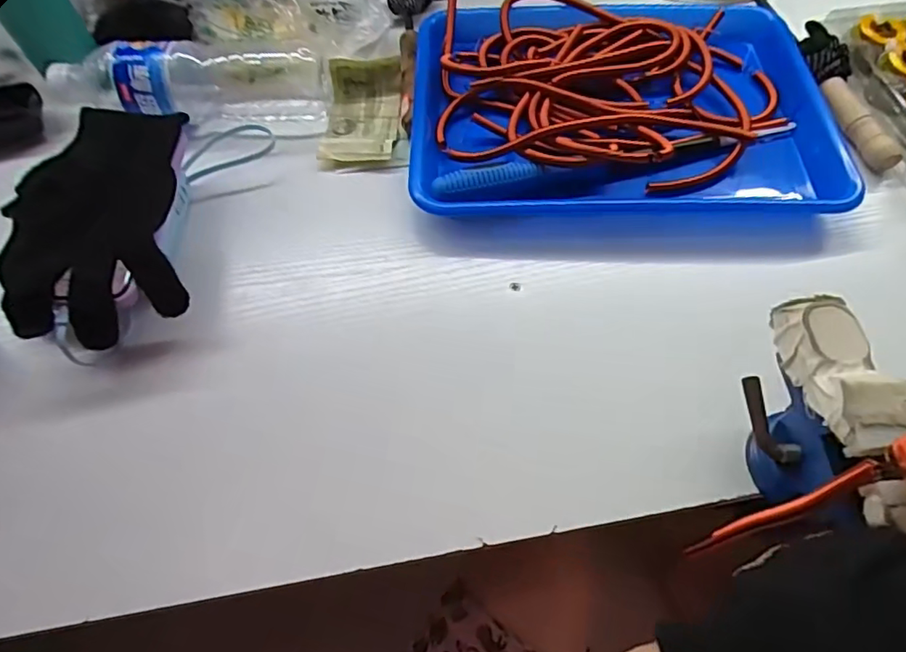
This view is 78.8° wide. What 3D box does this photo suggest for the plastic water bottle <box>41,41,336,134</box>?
[{"bbox_3d":[-0.230,-0.213,0.474,0.238,0.058,0.064,4,61,3],"label":"plastic water bottle"}]

